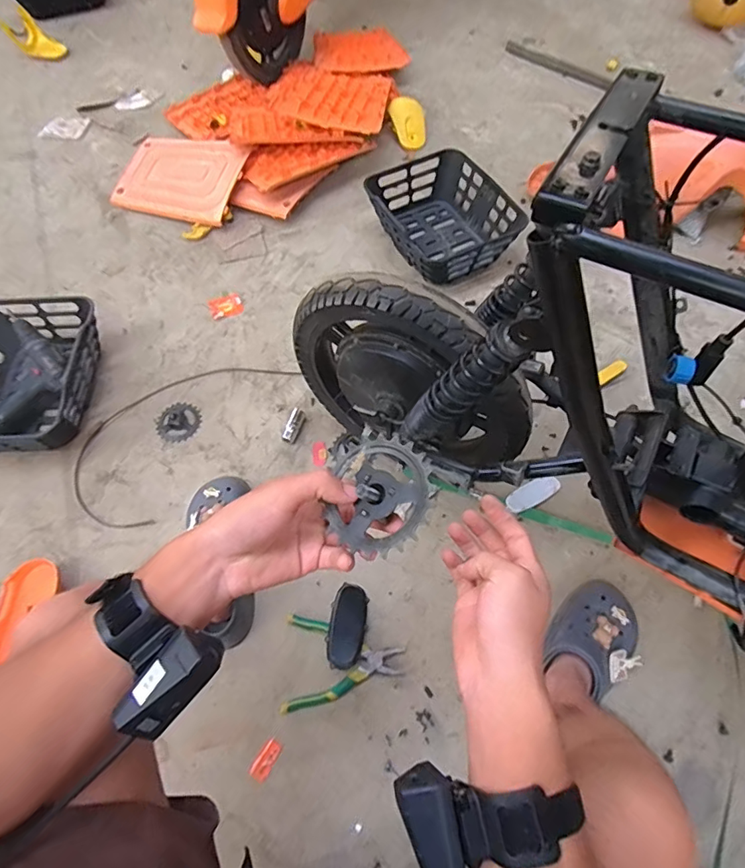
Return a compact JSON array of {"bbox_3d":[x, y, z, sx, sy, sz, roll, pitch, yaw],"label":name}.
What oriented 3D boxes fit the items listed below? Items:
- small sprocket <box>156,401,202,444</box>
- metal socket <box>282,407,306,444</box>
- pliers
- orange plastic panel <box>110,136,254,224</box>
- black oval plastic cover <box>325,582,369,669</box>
[{"bbox_3d":[-0.383,-0.024,0.981,0.089,0.006,0.086,-1,64,2],"label":"small sprocket"},{"bbox_3d":[-0.150,-0.014,0.957,0.025,0.028,0.076,14,65,9],"label":"metal socket"},{"bbox_3d":[-0.045,0.352,0.758,0.179,0.015,0.133,1,64,2],"label":"pliers"},{"bbox_3d":[-0.489,-0.661,1.267,0.320,0.023,0.242,13,76,11],"label":"orange plastic panel"},{"bbox_3d":[-0.039,0.300,0.781,0.056,0.019,0.125,5,52,5],"label":"black oval plastic cover"}]

